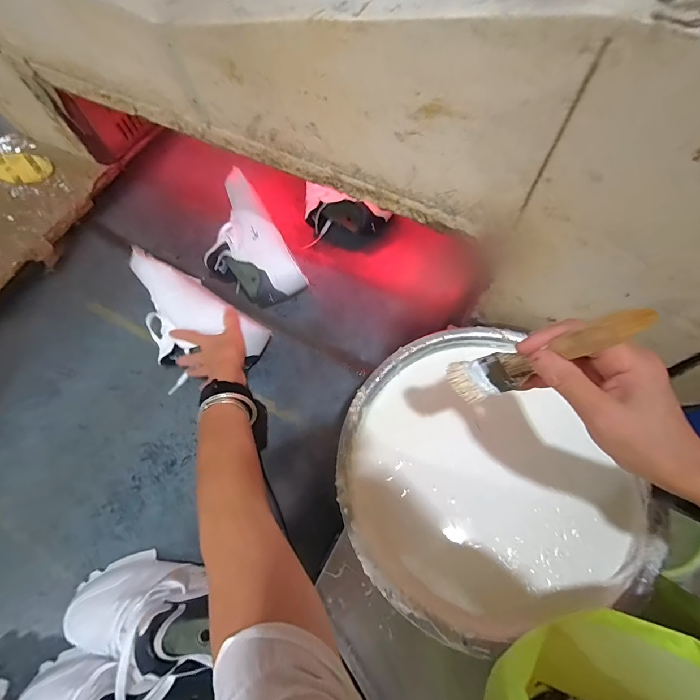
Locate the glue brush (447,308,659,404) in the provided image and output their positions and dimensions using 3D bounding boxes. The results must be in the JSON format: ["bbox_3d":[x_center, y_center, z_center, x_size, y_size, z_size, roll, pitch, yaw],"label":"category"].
[{"bbox_3d":[0.139,0.009,0.266,0.010,0.142,0.036,-37,98,-45],"label":"glue brush"}]

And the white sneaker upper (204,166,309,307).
[{"bbox_3d":[-0.191,-0.185,0.646,0.134,0.099,0.256,-30,69,-9],"label":"white sneaker upper"}]

